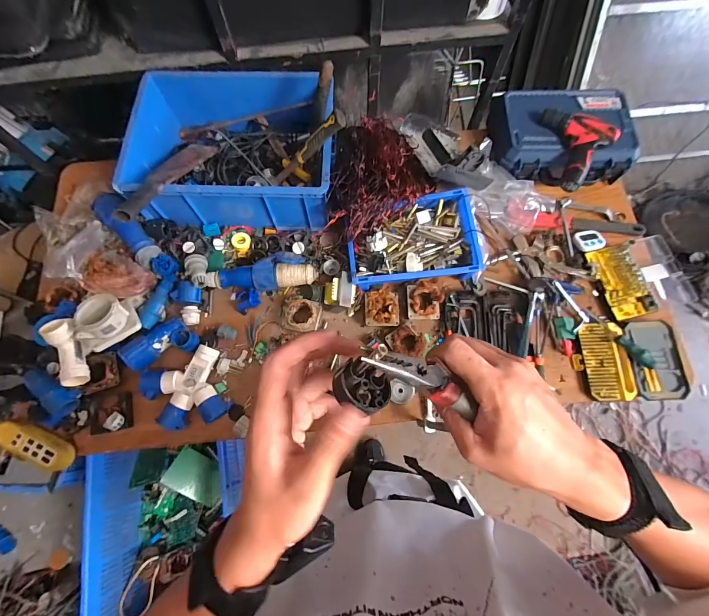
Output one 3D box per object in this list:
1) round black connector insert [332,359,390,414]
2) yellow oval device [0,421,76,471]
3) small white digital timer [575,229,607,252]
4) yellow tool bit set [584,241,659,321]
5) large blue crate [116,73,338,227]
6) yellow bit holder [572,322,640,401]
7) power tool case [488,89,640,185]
[{"bbox_3d":[0.003,0.052,0.220,0.036,0.019,0.032,33,43,-10],"label":"round black connector insert"},{"bbox_3d":[-0.711,0.299,0.759,0.189,0.037,0.062,23,73,7],"label":"yellow oval device"},{"bbox_3d":[0.617,-0.180,0.900,0.066,0.015,0.058,-10,72,-3],"label":"small white digital timer"},{"bbox_3d":[0.718,-0.082,0.865,0.188,0.024,0.185,-14,72,-5],"label":"yellow tool bit set"},{"bbox_3d":[-0.295,-0.410,0.881,0.482,0.166,0.412,-3,72,-1],"label":"large blue crate"},{"bbox_3d":[0.593,0.127,0.817,0.123,0.025,0.180,-2,72,-1],"label":"yellow bit holder"},{"bbox_3d":[0.557,-0.461,0.925,0.378,0.100,0.305,-3,72,-1],"label":"power tool case"}]

